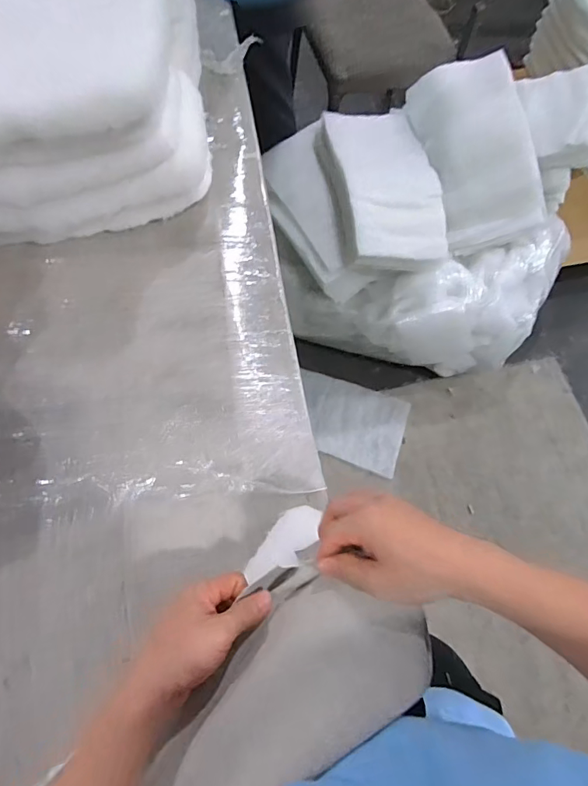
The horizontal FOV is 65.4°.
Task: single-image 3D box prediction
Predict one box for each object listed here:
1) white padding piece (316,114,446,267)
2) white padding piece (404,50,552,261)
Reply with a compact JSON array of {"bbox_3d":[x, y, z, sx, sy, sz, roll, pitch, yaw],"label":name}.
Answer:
[{"bbox_3d":[0.232,-0.558,1.240,0.265,0.112,0.483,-8,69,-6],"label":"white padding piece"},{"bbox_3d":[0.482,-0.642,1.224,0.083,0.255,0.496,-24,95,-52],"label":"white padding piece"}]

